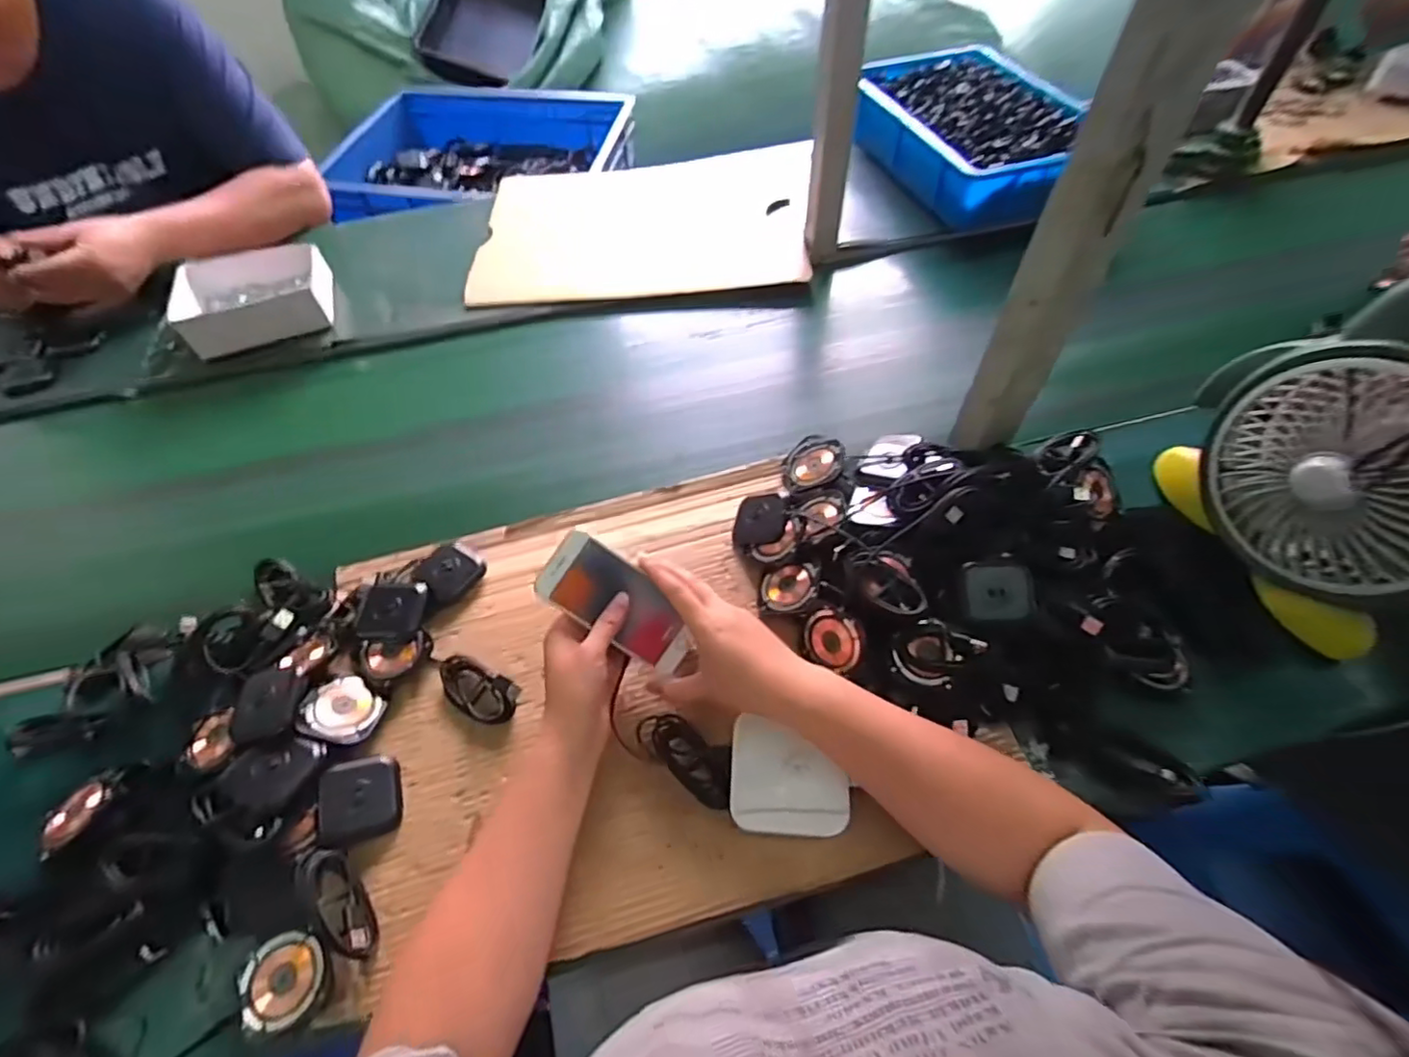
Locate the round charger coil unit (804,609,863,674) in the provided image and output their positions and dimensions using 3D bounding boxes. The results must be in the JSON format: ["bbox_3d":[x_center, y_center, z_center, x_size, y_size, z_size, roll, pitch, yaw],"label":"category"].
[{"bbox_3d":[0.110,0.094,0.524,0.053,0.052,0.006,33,29,34],"label":"round charger coil unit"}]

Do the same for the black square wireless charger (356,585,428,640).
[{"bbox_3d":[-0.285,0.074,0.561,0.056,0.014,0.055,-1,58,-5],"label":"black square wireless charger"}]

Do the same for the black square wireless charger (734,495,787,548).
[{"bbox_3d":[0.054,-0.010,0.607,0.055,0.010,0.058,-12,55,27],"label":"black square wireless charger"}]

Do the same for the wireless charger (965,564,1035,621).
[{"bbox_3d":[0.244,0.053,0.505,0.052,0.011,0.046,-5,70,9],"label":"wireless charger"}]

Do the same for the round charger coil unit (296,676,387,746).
[{"bbox_3d":[-0.299,0.150,0.509,0.058,0.004,0.058,18,35,-13],"label":"round charger coil unit"}]

